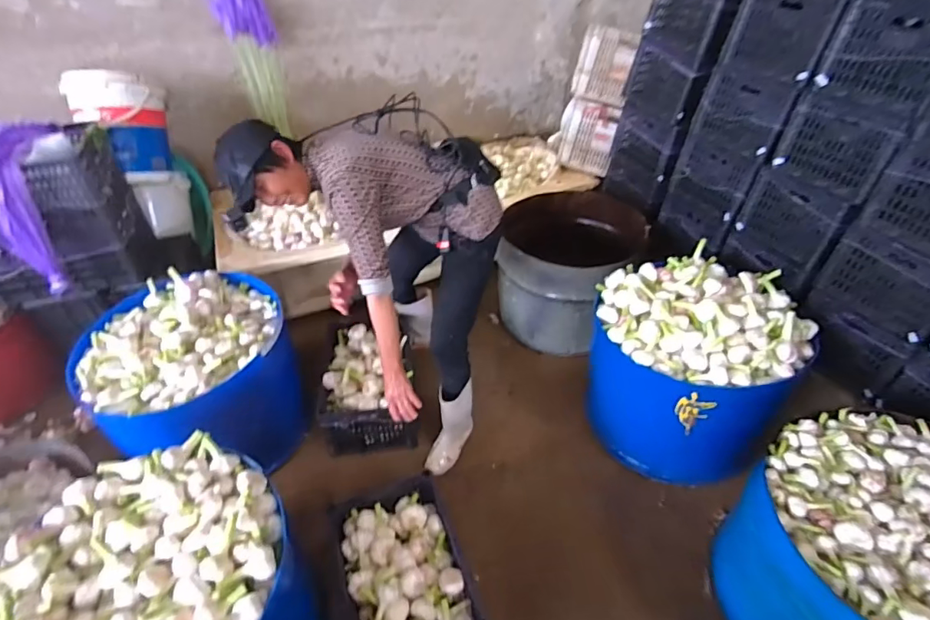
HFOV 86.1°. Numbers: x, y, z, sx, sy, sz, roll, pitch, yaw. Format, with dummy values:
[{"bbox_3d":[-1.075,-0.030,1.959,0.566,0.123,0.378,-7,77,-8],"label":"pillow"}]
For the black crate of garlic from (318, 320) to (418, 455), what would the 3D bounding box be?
[{"bbox_3d":[-0.326,0.259,1.745,0.302,0.256,0.389,-3,39,-2],"label":"black crate of garlic"}]

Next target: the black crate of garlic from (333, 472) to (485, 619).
[{"bbox_3d":[-0.151,0.697,1.267,0.305,0.205,0.436,-14,41,-16],"label":"black crate of garlic"}]

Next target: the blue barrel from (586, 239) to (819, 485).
[{"bbox_3d":[0.699,0.186,1.596,0.564,0.525,0.518,29,48,32],"label":"blue barrel"}]

